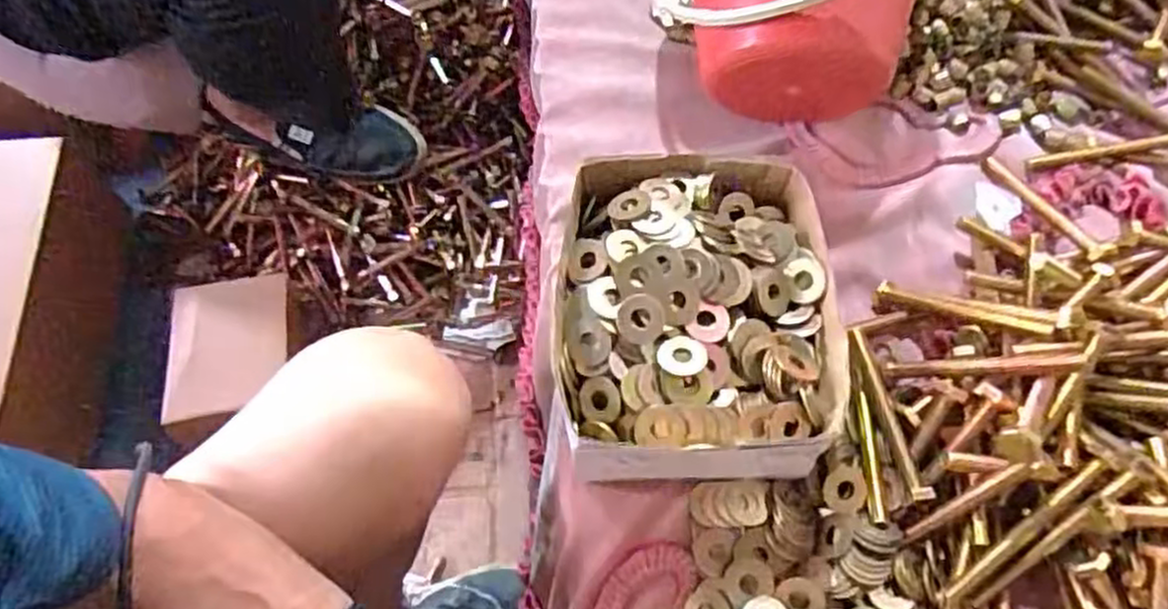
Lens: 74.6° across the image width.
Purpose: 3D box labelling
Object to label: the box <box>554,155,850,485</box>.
[{"bbox_3d":[0.062,0.006,0.432,0.148,0.077,0.176,0,65,1],"label":"box"}]

